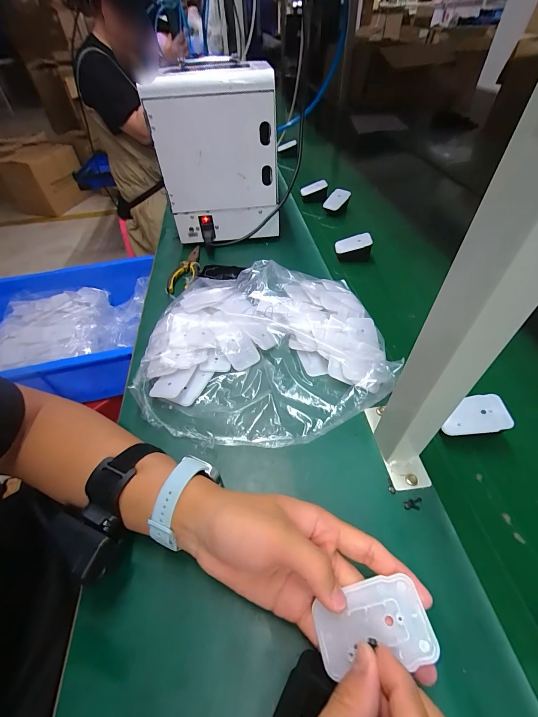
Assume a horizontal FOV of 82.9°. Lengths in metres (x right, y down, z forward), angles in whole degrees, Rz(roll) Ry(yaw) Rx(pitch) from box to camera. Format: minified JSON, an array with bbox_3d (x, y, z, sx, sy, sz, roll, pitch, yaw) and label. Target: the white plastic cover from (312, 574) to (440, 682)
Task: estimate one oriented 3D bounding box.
[{"bbox_3d":[0.064,0.168,0.193,0.069,0.007,0.042,-21,56,10],"label":"white plastic cover"}]

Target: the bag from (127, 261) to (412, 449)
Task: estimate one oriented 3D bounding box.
[{"bbox_3d":[-0.008,-0.023,0.422,0.327,0.062,0.280,4,50,5],"label":"bag"}]

